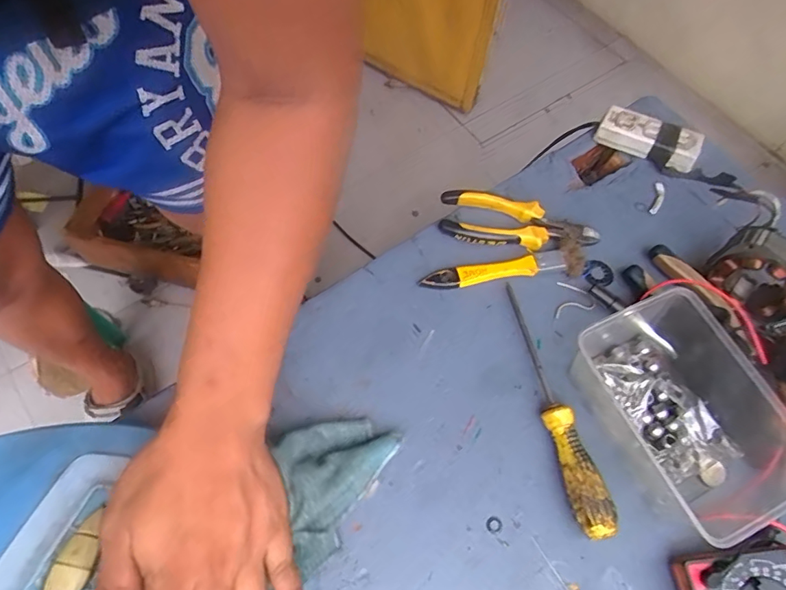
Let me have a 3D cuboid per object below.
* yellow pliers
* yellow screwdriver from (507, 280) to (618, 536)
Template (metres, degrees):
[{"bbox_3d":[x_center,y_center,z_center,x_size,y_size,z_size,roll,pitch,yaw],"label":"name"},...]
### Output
[{"bbox_3d":[0.126,-0.070,0.503,0.153,0.020,0.052,8,64,0],"label":"yellow pliers"},{"bbox_3d":[0.130,0.089,0.423,0.026,0.030,0.212,-12,66,-9],"label":"yellow screwdriver"}]

